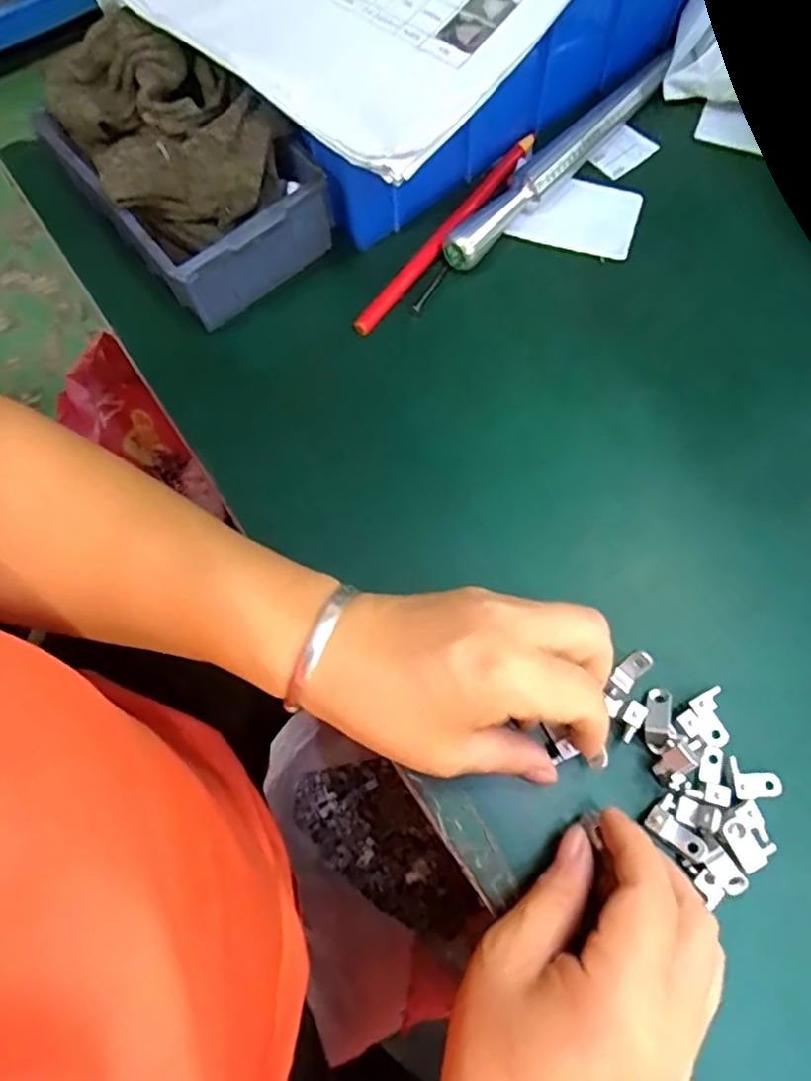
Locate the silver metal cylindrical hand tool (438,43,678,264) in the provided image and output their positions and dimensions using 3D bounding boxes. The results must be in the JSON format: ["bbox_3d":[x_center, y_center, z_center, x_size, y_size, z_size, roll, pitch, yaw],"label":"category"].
[{"bbox_3d":[0.092,-0.221,0.367,0.019,0.019,0.188,42,78,15],"label":"silver metal cylindrical hand tool"}]

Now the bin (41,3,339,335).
[{"bbox_3d":[-0.118,-0.198,0.338,0.097,0.071,0.148,-38,74,-10],"label":"bin"}]

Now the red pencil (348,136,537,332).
[{"bbox_3d":[0.026,-0.178,0.360,0.011,0.011,0.163,37,76,13],"label":"red pencil"}]

